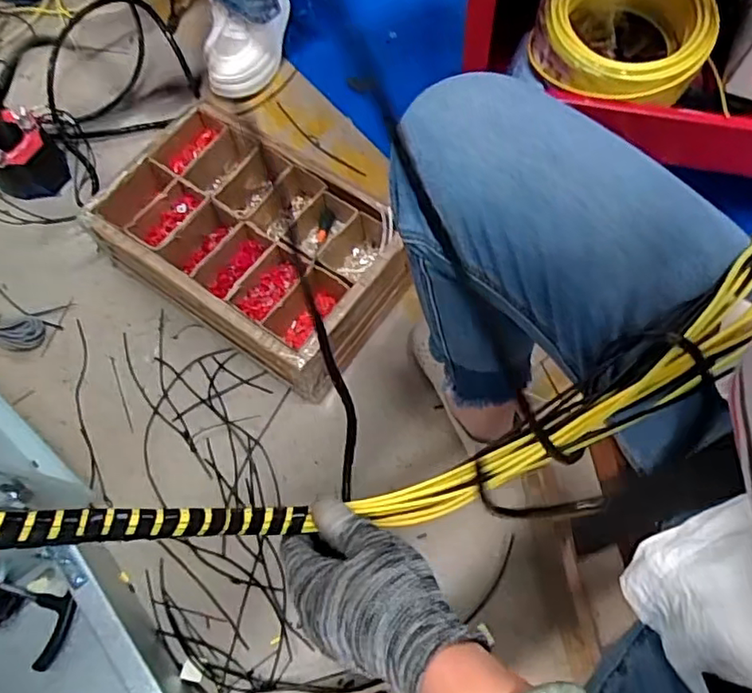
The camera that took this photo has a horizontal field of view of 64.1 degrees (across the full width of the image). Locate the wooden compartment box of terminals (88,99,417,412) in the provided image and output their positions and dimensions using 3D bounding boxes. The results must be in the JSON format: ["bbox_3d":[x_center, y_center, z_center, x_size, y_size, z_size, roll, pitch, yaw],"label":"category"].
[{"bbox_3d":[-0.166,-0.138,0.826,0.386,0.117,0.247,34,74,15],"label":"wooden compartment box of terminals"}]

